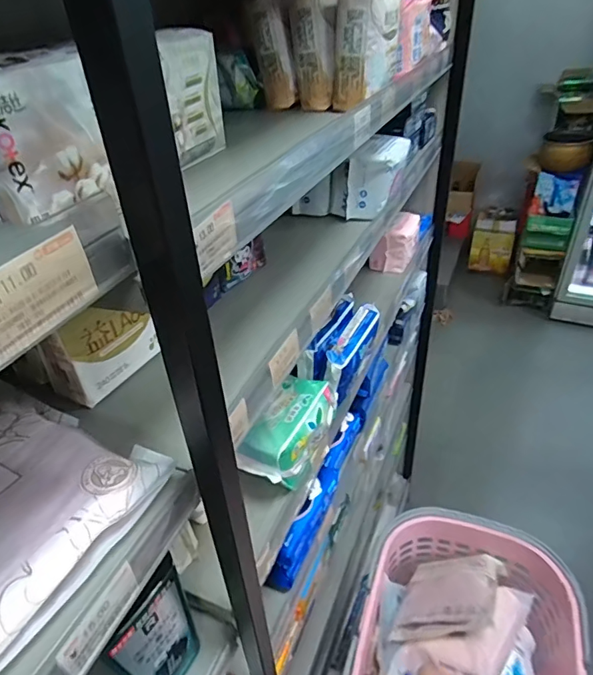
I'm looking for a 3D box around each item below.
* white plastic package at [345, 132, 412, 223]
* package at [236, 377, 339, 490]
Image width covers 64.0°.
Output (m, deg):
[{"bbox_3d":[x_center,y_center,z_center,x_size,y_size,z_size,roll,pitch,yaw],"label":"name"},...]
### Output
[{"bbox_3d":[0.114,-0.226,0.662,0.068,0.084,0.117,15,40,23],"label":"white plastic package"},{"bbox_3d":[-0.004,0.104,0.550,0.063,0.074,0.144,17,41,25],"label":"package"}]

